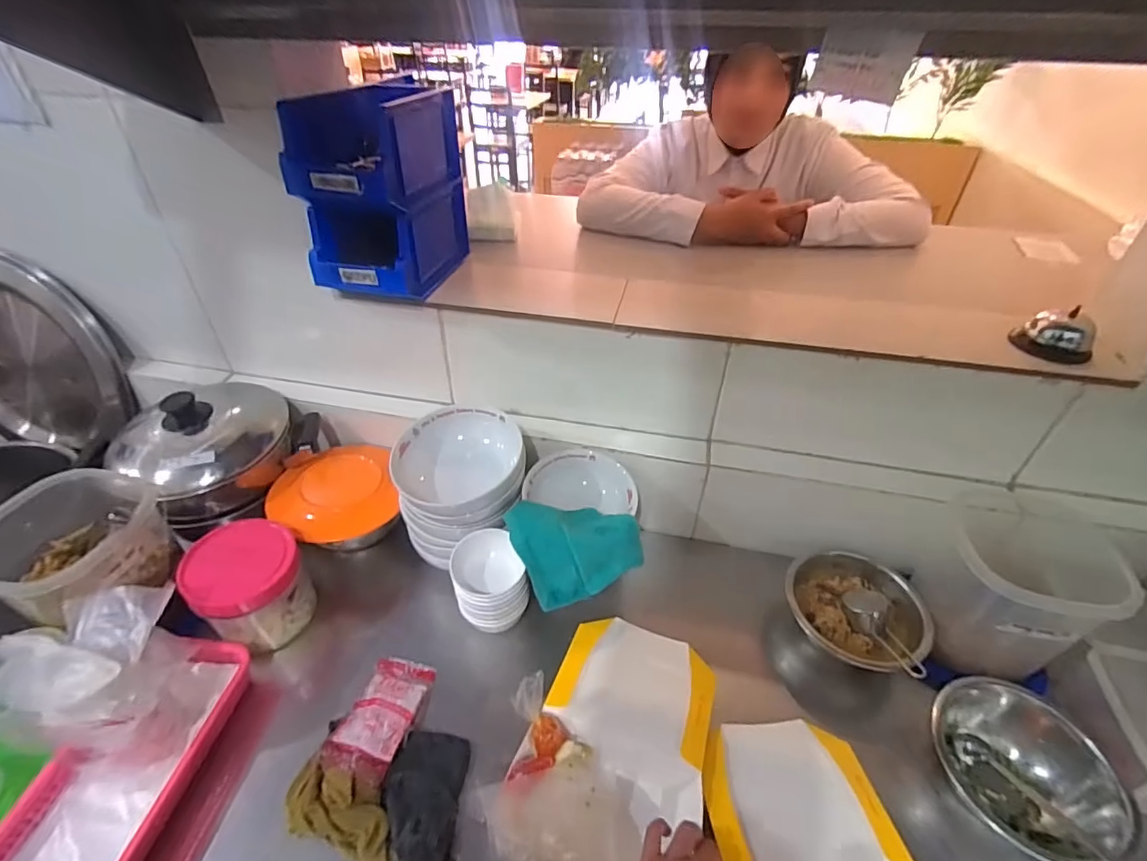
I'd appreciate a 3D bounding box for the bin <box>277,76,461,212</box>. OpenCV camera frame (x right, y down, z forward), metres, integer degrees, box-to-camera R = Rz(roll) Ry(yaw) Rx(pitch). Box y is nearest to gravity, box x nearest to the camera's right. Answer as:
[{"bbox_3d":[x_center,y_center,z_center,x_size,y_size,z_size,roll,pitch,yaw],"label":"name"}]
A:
[{"bbox_3d":[-0.244,-0.360,0.658,0.129,0.109,0.213,11,41,12],"label":"bin"}]

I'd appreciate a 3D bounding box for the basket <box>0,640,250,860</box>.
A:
[{"bbox_3d":[-0.461,0.355,0.526,0.132,0.049,0.277,5,40,6],"label":"basket"}]

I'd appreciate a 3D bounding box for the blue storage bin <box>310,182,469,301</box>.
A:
[{"bbox_3d":[-0.249,-0.264,0.722,0.124,0.111,0.200,10,41,11],"label":"blue storage bin"}]

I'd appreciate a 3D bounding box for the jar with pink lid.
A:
[{"bbox_3d":[-0.405,0.191,0.658,0.118,0.143,0.116,0,40,0],"label":"jar with pink lid"}]

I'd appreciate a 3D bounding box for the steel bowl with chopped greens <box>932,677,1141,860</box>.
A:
[{"bbox_3d":[0.453,0.342,0.527,0.130,0.101,0.158,-15,42,-18],"label":"steel bowl with chopped greens"}]

